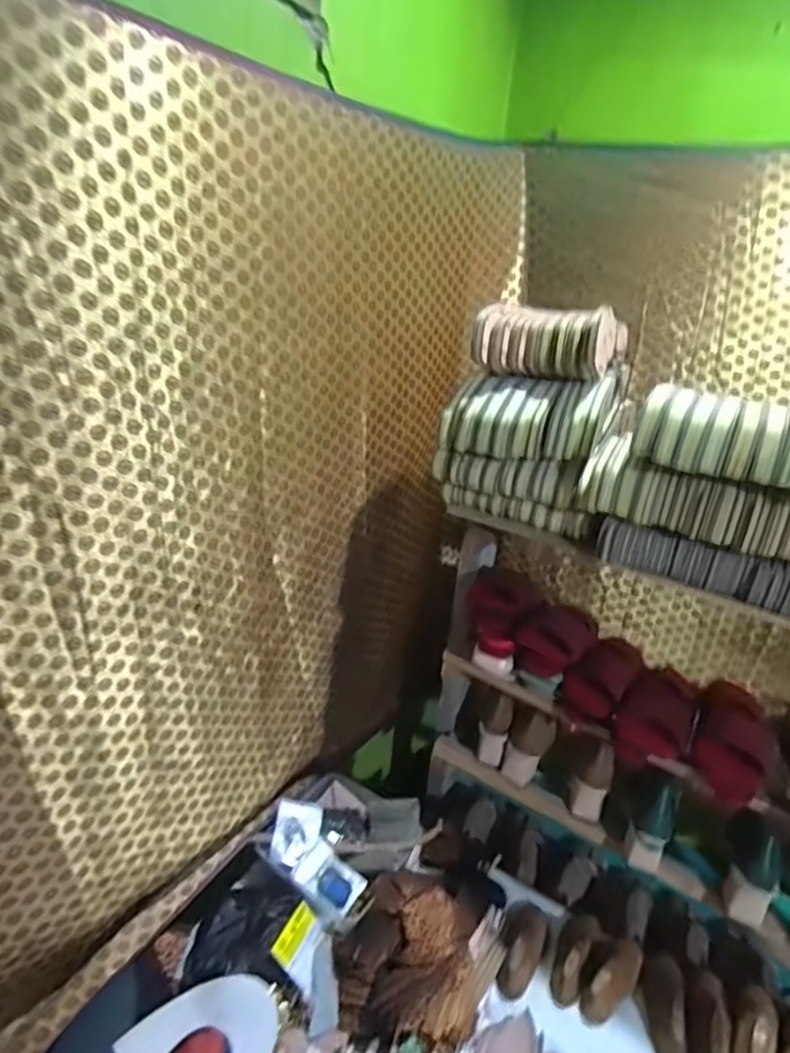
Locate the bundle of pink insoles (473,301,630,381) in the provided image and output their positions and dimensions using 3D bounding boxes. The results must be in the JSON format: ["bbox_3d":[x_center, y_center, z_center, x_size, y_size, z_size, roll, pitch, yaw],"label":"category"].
[{"bbox_3d":[0.227,-0.264,0.822,0.167,0.085,0.208,15,23,24],"label":"bundle of pink insoles"}]

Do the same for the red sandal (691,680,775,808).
[{"bbox_3d":[0.480,0.279,0.801,0.089,0.076,0.237,19,25,32],"label":"red sandal"}]

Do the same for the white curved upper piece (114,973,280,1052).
[{"bbox_3d":[-0.213,0.605,0.666,0.146,0.013,0.158,38,38,29],"label":"white curved upper piece"}]

